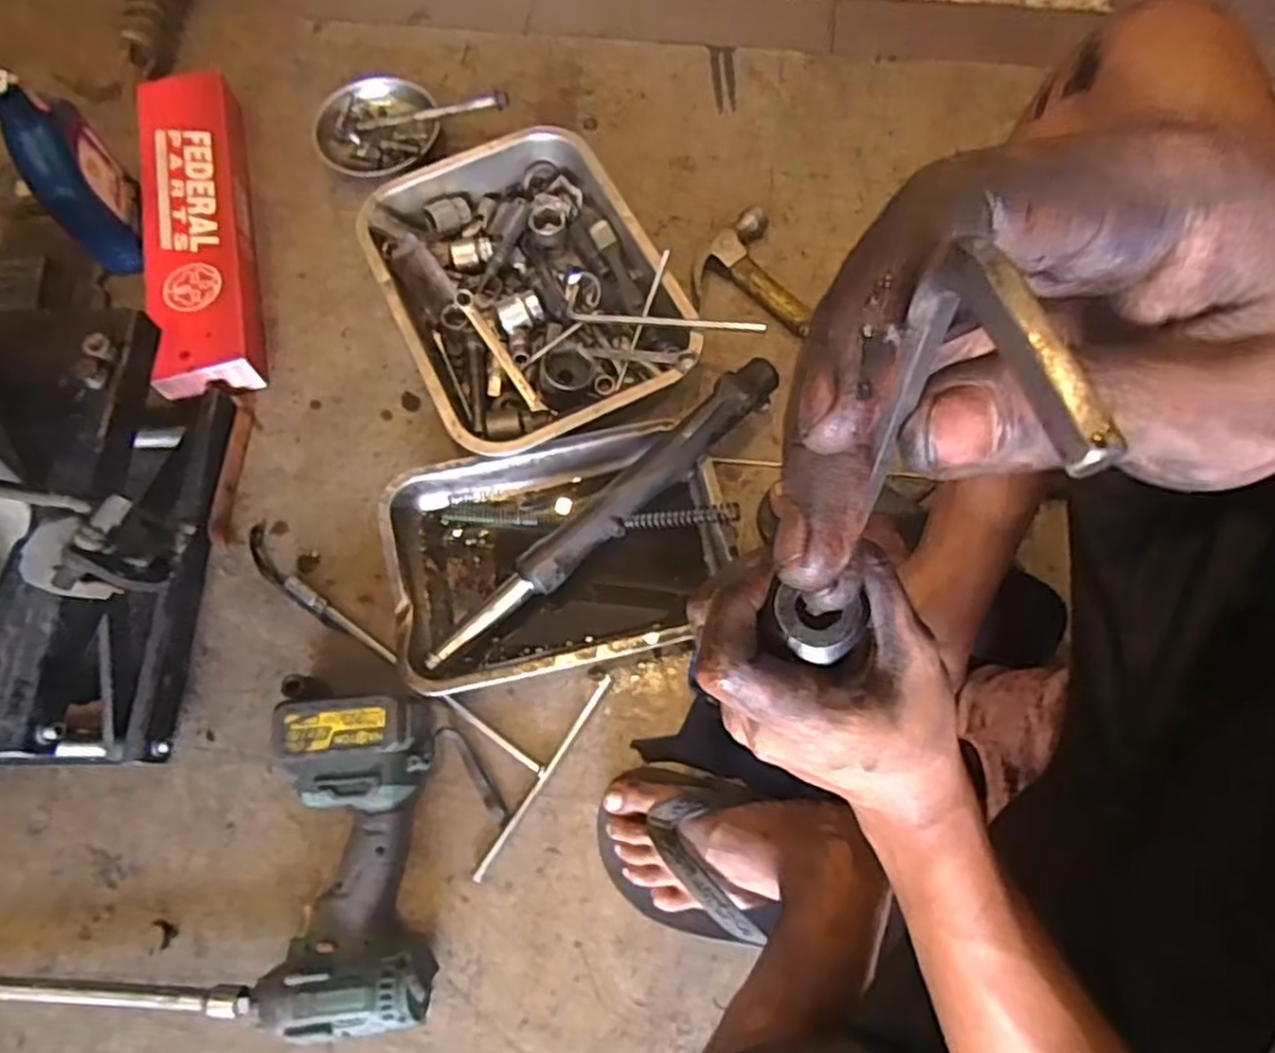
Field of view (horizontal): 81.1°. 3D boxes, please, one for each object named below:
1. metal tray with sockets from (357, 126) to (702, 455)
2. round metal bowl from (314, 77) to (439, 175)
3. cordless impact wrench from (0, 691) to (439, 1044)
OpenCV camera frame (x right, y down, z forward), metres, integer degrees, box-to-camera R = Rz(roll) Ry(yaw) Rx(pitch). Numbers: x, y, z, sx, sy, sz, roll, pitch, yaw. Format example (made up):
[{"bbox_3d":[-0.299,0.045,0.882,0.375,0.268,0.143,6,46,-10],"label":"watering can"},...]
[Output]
[{"bbox_3d":[-0.108,-0.243,0.775,0.272,0.065,0.355,-26,71,-7],"label":"metal tray with sockets"},{"bbox_3d":[-0.302,-0.464,0.885,0.130,0.043,0.140,-1,70,2],"label":"round metal bowl"},{"bbox_3d":[-0.348,0.253,0.600,0.401,0.077,0.255,3,70,3],"label":"cordless impact wrench"}]

